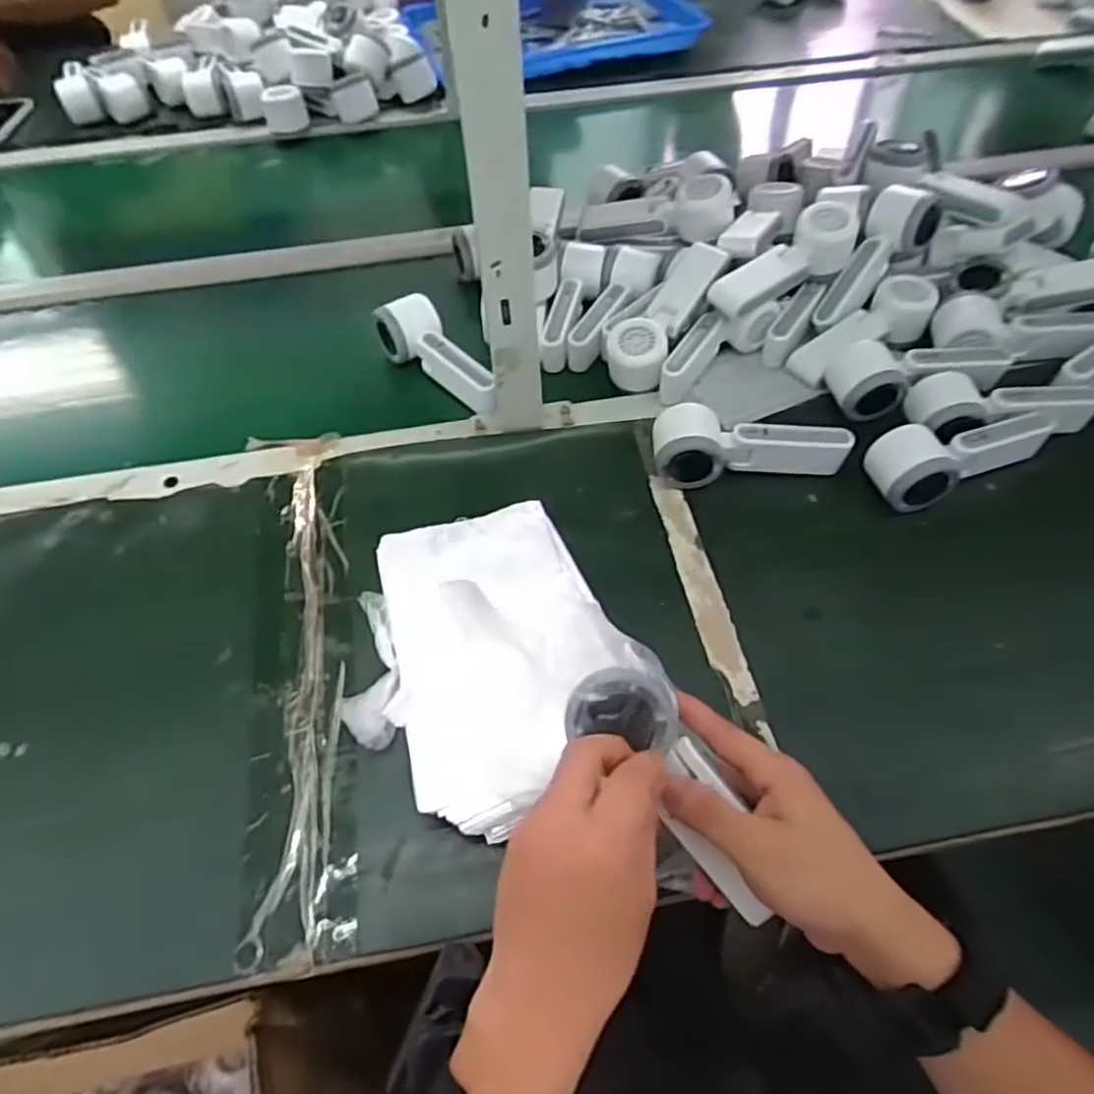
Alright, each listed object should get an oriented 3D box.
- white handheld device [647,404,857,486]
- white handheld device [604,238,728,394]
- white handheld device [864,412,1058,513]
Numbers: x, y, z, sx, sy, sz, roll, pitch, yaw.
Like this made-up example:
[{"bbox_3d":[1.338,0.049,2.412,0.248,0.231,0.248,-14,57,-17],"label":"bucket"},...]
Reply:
[{"bbox_3d":[0.176,-0.084,0.625,0.162,0.051,0.060,4,57,2],"label":"white handheld device"},{"bbox_3d":[0.120,-0.230,0.697,0.061,0.046,0.160,31,78,18],"label":"white handheld device"},{"bbox_3d":[0.340,-0.078,0.585,0.138,0.051,0.064,-10,58,-7],"label":"white handheld device"}]

